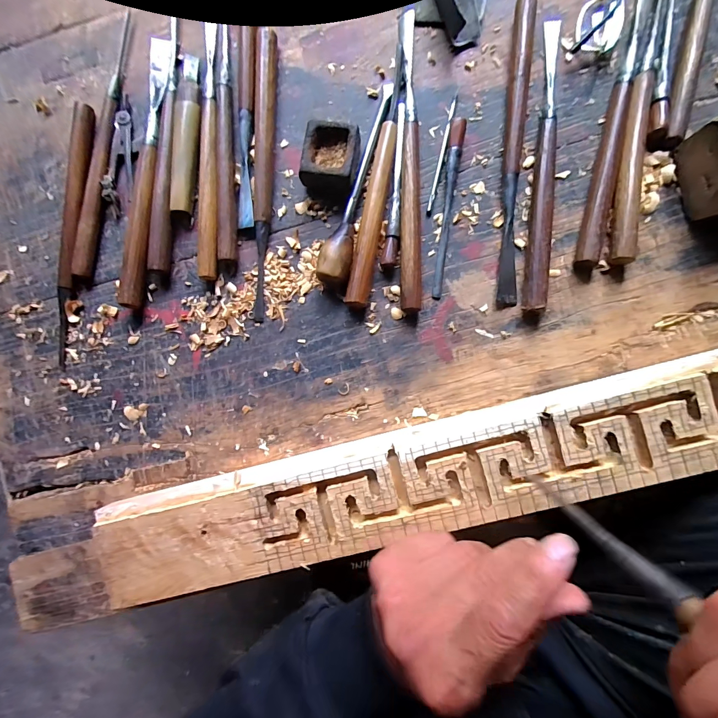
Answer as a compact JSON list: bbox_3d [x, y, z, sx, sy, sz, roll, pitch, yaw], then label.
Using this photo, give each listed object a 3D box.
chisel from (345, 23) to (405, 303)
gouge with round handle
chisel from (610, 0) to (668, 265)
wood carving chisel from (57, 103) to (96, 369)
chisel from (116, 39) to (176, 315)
[{"bbox_3d":[0.017,-0.159,0.321,0.019,0.018,0.228,10,89,5],"label":"chisel"},{"bbox_3d":[-0.003,-0.154,0.318,0.025,0.029,0.187,12,90,5],"label":"gouge with round handle"},{"bbox_3d":[0.231,-0.198,0.304,0.026,0.018,0.243,7,89,5],"label":"chisel"},{"bbox_3d":[-0.266,-0.115,0.345,0.018,0.017,0.238,7,89,5],"label":"wood carving chisel"},{"bbox_3d":[-0.192,-0.172,0.336,0.022,0.022,0.250,4,89,5],"label":"chisel"}]

